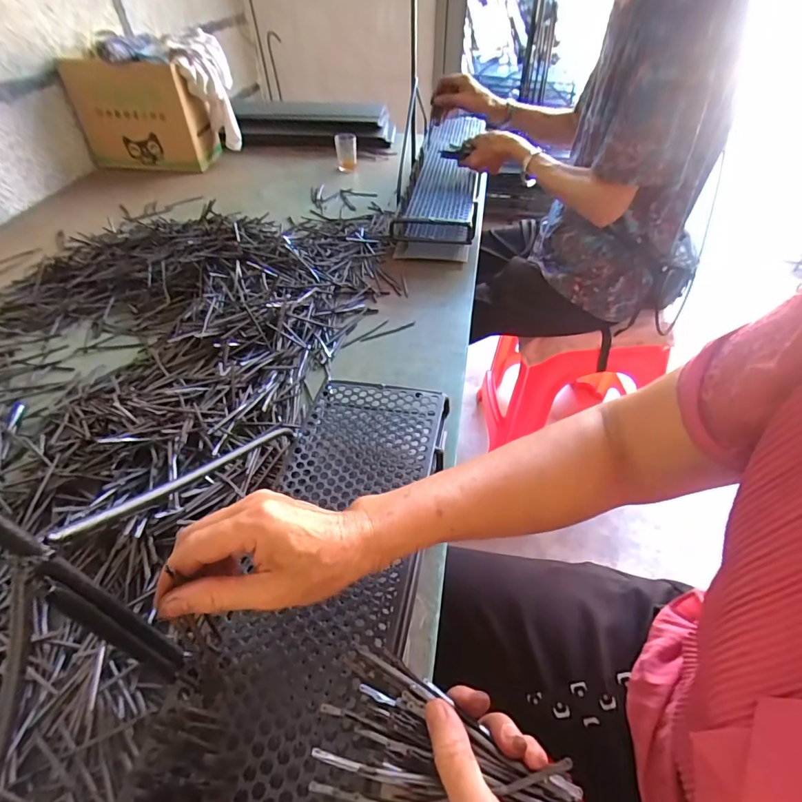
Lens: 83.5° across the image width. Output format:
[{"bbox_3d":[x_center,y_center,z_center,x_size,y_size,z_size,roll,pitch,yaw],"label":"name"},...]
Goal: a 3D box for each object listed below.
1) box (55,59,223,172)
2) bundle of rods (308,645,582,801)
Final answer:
[{"bbox_3d":[-0.674,-0.751,1.179,0.315,0.245,0.145,9,47,9],"label":"box"},{"bbox_3d":[0.028,0.201,0.253,0.148,0.029,0.072,12,47,16],"label":"bundle of rods"}]

